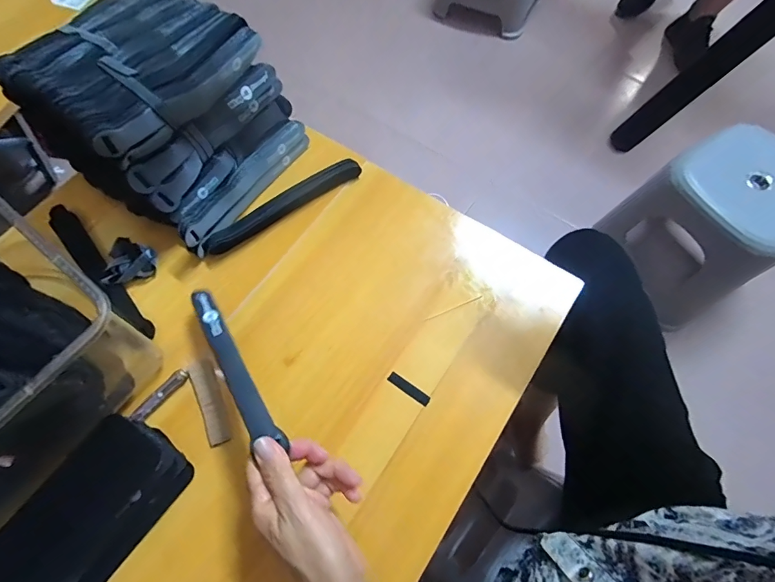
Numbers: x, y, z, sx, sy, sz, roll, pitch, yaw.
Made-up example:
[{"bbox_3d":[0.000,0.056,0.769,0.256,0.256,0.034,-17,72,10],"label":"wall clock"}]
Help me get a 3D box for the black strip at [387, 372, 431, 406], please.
[{"bbox_3d":[0.022,0.099,0.411,0.047,0.004,0.010,33,71,13],"label":"black strip"}]

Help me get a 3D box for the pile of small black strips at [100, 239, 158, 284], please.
[{"bbox_3d":[-0.289,-0.033,0.450,0.053,0.034,0.035,-29,70,-12],"label":"pile of small black strips"}]

